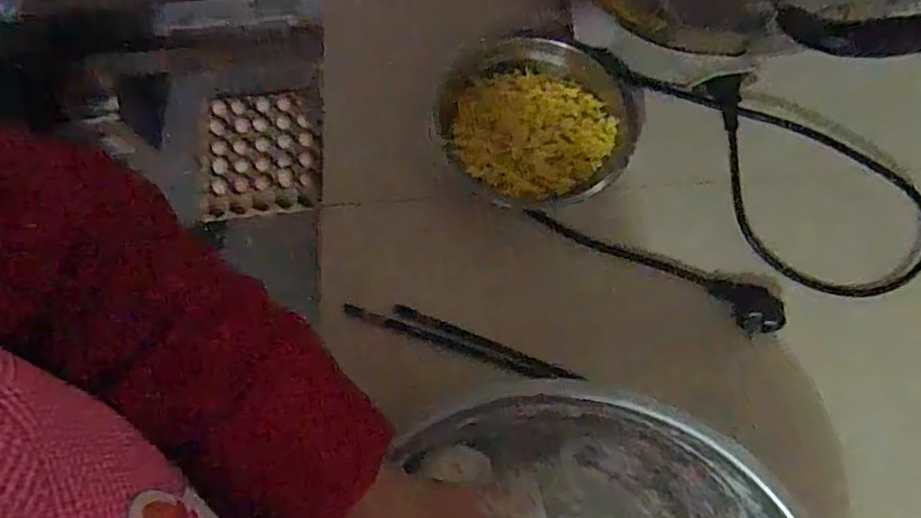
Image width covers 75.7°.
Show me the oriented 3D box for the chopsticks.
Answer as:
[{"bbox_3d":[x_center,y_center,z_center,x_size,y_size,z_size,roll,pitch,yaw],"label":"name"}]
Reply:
[{"bbox_3d":[0.001,0.067,0.487,0.193,0.012,0.019,17,73,5],"label":"chopsticks"}]

